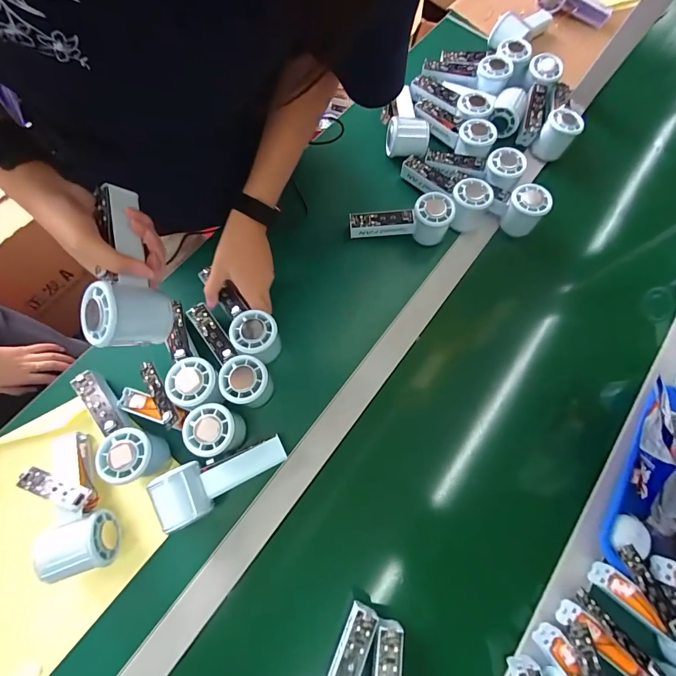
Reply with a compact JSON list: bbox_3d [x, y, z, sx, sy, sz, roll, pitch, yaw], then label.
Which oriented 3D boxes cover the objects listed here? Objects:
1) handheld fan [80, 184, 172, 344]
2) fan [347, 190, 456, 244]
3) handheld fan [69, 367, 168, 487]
[{"bbox_3d":[-0.205,-0.064,0.343,0.060,0.066,0.155,-15,73,25],"label":"handheld fan"},{"bbox_3d":[0.092,-0.181,0.534,0.146,0.065,0.055,4,72,-3],"label":"fan"},{"bbox_3d":[-0.269,0.102,0.416,0.152,0.057,0.059,42,75,9],"label":"handheld fan"}]

